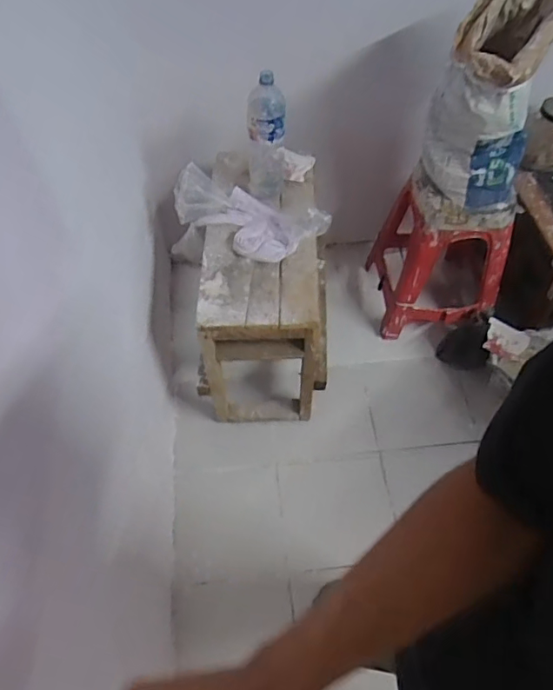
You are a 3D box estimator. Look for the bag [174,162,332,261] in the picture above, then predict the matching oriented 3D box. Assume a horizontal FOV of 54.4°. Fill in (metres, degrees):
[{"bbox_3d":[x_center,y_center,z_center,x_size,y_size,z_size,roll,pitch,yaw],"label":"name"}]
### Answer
[{"bbox_3d":[-0.070,-0.301,1.232,0.366,0.086,0.172,22,59,15],"label":"bag"}]

